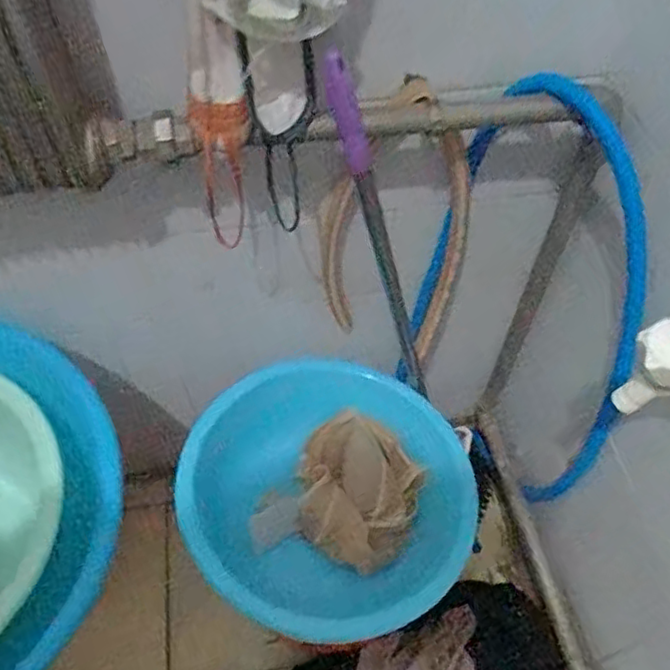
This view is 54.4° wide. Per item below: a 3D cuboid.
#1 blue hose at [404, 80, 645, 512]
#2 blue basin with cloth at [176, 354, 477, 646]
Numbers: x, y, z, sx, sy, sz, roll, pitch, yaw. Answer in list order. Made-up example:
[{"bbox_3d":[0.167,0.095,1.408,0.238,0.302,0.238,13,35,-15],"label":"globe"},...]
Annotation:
[{"bbox_3d":[0.226,-0.019,0.769,0.293,0.582,0.048,38,63,24],"label":"blue hose"},{"bbox_3d":[0.000,0.182,0.792,0.345,0.100,0.322,0,54,0],"label":"blue basin with cloth"}]

